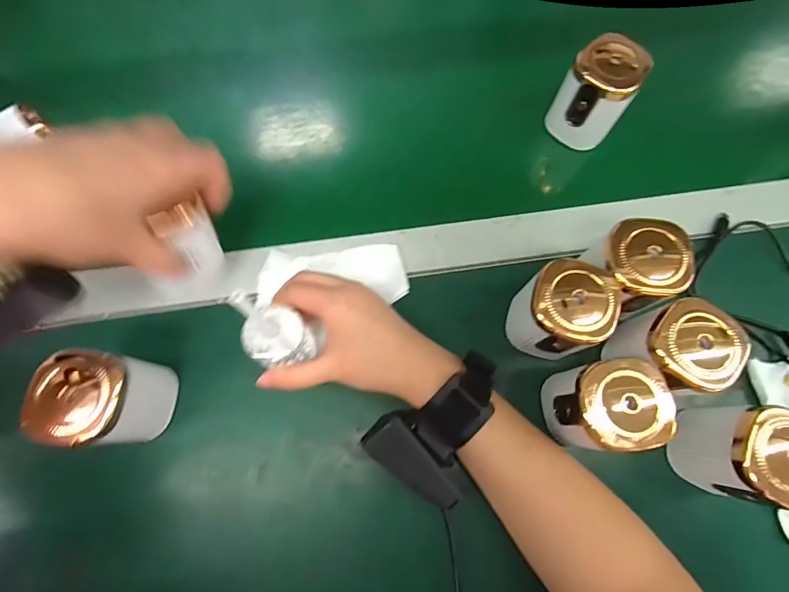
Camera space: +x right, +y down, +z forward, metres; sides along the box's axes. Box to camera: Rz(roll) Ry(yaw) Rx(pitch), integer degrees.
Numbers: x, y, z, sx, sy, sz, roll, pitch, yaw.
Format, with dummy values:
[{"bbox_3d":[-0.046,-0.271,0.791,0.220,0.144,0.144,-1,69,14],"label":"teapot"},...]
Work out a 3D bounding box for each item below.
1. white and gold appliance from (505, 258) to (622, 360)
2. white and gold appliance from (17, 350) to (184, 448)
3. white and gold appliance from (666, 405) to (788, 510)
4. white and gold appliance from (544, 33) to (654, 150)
[{"bbox_3d":[0.116,0.013,0.298,0.053,0.070,0.054,0,73,-1],"label":"white and gold appliance"},{"bbox_3d":[-0.192,0.072,0.288,0.051,0.087,0.058,11,73,2],"label":"white and gold appliance"},{"bbox_3d":[0.226,0.101,0.269,0.050,0.077,0.056,9,73,1],"label":"white and gold appliance"},{"bbox_3d":[0.167,-0.168,0.348,0.054,0.072,0.045,32,75,8],"label":"white and gold appliance"}]

